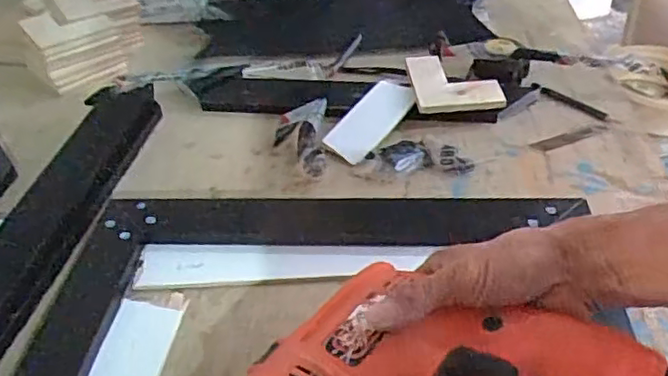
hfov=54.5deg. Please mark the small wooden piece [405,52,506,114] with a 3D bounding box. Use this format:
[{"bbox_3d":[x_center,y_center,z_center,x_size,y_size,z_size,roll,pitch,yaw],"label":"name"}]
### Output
[{"bbox_3d":[0.132,-0.122,0.721,0.089,0.015,0.097,-10,49,3],"label":"small wooden piece"}]

